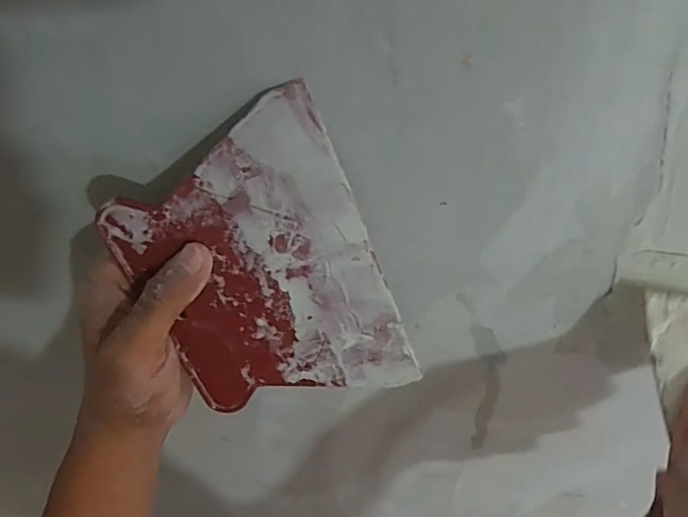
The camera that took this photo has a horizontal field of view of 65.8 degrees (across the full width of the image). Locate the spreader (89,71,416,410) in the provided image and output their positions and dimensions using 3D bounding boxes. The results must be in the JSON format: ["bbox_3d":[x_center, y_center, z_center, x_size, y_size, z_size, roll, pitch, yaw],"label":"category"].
[{"bbox_3d":[-0.043,0.013,0.276,0.118,0.163,0.004,-19,25,9],"label":"spreader"}]

